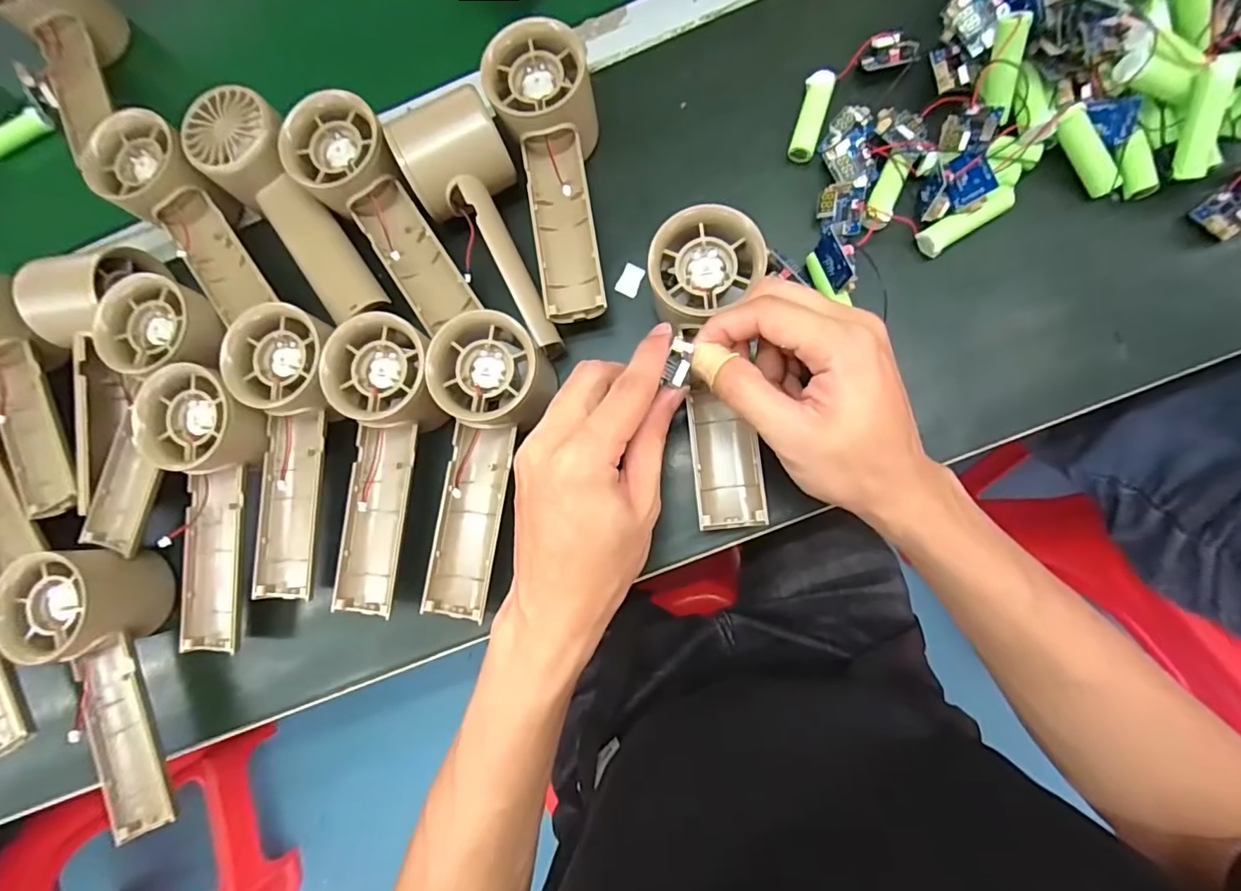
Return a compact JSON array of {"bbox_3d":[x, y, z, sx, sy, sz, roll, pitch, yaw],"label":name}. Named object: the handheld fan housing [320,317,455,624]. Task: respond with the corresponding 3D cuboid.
[{"bbox_3d":[-0.127,0.011,0.297,0.060,0.034,0.156,6,96,7],"label":"handheld fan housing"}]

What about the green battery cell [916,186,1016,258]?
[{"bbox_3d":[0.187,-0.122,0.296,0.050,0.012,0.015,-32,81,2],"label":"green battery cell"}]

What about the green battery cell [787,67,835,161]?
[{"bbox_3d":[0.111,-0.192,0.320,0.016,0.015,0.051,18,86,8],"label":"green battery cell"}]

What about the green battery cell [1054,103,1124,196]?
[{"bbox_3d":[0.248,-0.156,0.289,0.013,0.015,0.049,-37,100,1],"label":"green battery cell"}]

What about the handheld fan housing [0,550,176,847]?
[{"bbox_3d":[-0.289,0.136,0.307,0.057,0.055,0.156,-17,82,4],"label":"handheld fan housing"}]

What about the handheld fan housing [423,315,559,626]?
[{"bbox_3d":[-0.072,0.012,0.291,0.060,0.032,0.157,9,97,7],"label":"handheld fan housing"}]

